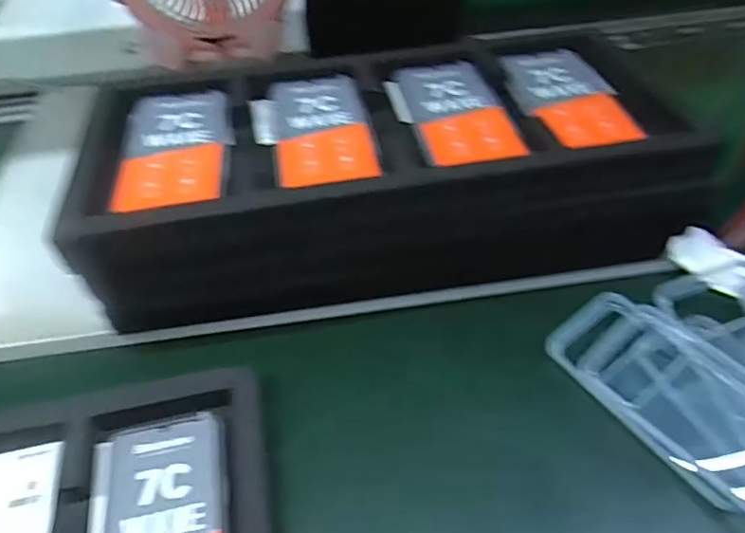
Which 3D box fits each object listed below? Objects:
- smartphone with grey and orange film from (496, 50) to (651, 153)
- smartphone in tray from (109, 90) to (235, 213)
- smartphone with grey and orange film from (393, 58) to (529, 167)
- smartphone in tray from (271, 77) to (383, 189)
[{"bbox_3d":[0.172,-0.144,0.490,0.086,0.014,0.163,-7,45,-5],"label":"smartphone with grey and orange film"},{"bbox_3d":[-0.157,-0.095,0.462,0.082,0.012,0.160,-8,45,-6],"label":"smartphone in tray"},{"bbox_3d":[0.072,-0.134,0.492,0.078,0.010,0.160,-7,45,-5],"label":"smartphone with grey and orange film"},{"bbox_3d":[-0.043,-0.118,0.481,0.078,0.008,0.163,-8,45,-6],"label":"smartphone in tray"}]

